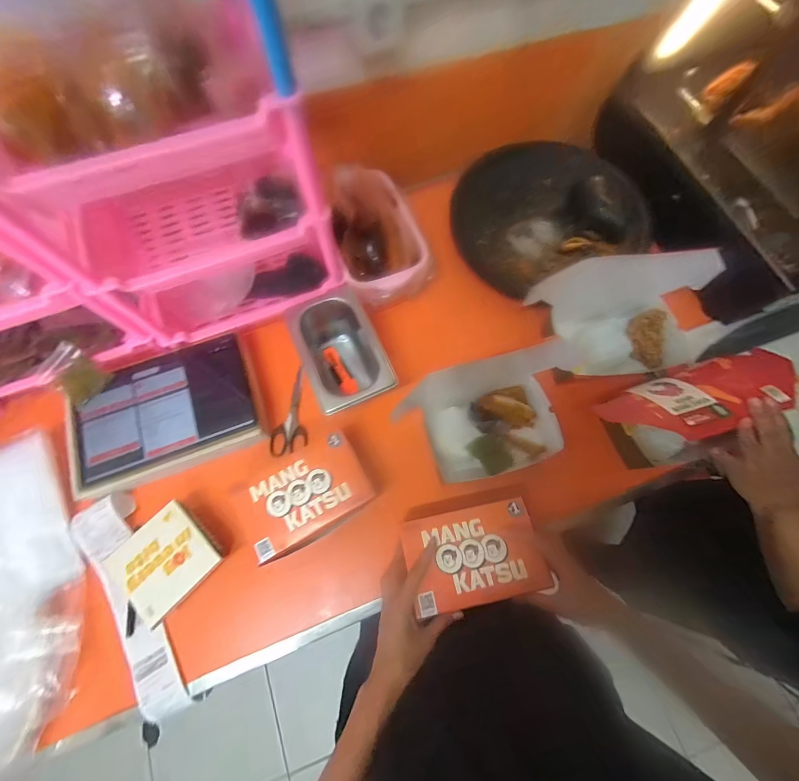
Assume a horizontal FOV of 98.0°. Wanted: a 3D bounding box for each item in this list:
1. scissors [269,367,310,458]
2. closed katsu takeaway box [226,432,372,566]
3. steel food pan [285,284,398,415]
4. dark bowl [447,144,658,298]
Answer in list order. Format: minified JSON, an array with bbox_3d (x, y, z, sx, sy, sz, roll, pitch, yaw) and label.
[{"bbox_3d":[-0.184,0.034,0.570,0.059,0.012,0.140,-10,72,-4],"label":"scissors"},{"bbox_3d":[-0.133,0.142,0.496,0.164,0.072,0.127,-29,74,-9],"label":"closed katsu takeaway box"},{"bbox_3d":[-0.091,-0.058,0.541,0.109,0.104,0.189,-24,74,-8],"label":"steel food pan"},{"bbox_3d":[0.251,-0.334,0.632,0.307,0.065,0.288,0,72,0],"label":"dark bowl"}]

